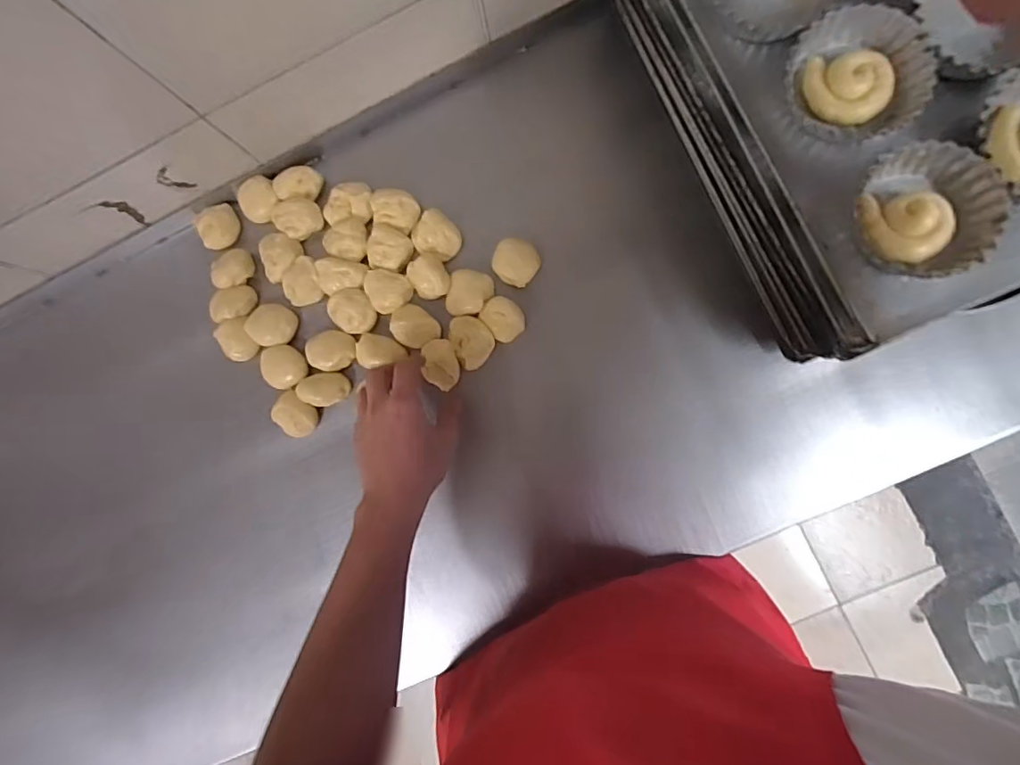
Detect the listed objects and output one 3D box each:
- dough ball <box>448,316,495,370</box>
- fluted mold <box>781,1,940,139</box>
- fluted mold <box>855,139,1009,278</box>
[{"bbox_3d":[-0.043,-0.048,0.561,0.043,0.017,0.058,-29,85,4],"label":"dough ball"},{"bbox_3d":[0.260,-0.229,0.386,0.091,0.028,0.097,-35,84,4],"label":"fluted mold"},{"bbox_3d":[0.300,-0.125,0.371,0.086,0.030,0.092,0,87,6],"label":"fluted mold"}]

